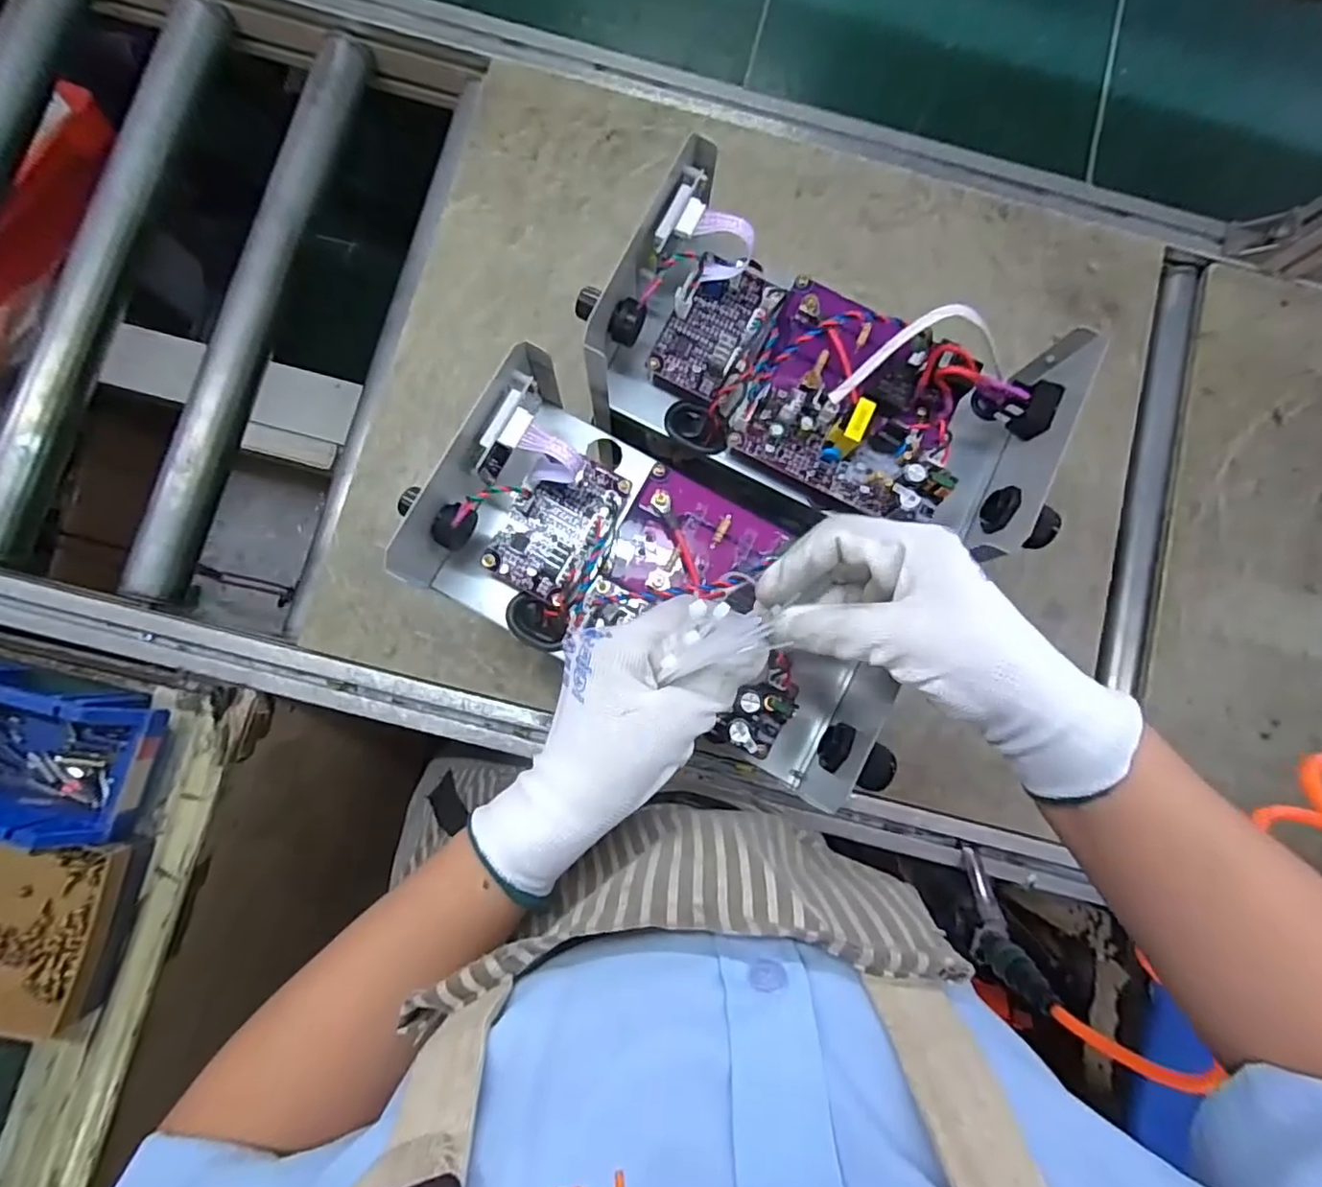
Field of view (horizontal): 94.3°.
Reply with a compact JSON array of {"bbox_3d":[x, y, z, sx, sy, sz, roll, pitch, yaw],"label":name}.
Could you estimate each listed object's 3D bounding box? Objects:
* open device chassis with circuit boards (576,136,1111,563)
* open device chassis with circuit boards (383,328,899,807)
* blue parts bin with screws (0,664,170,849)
[{"bbox_3d":[0.109,-0.144,0.397,0.307,0.084,0.164,26,83,0],"label":"open device chassis with circuit boards"},{"bbox_3d":[0.006,0.002,0.380,0.299,0.090,0.148,35,81,-2],"label":"open device chassis with circuit boards"},{"bbox_3d":[-0.473,0.119,0.457,0.159,0.072,0.114,11,81,-2],"label":"blue parts bin with screws"}]

